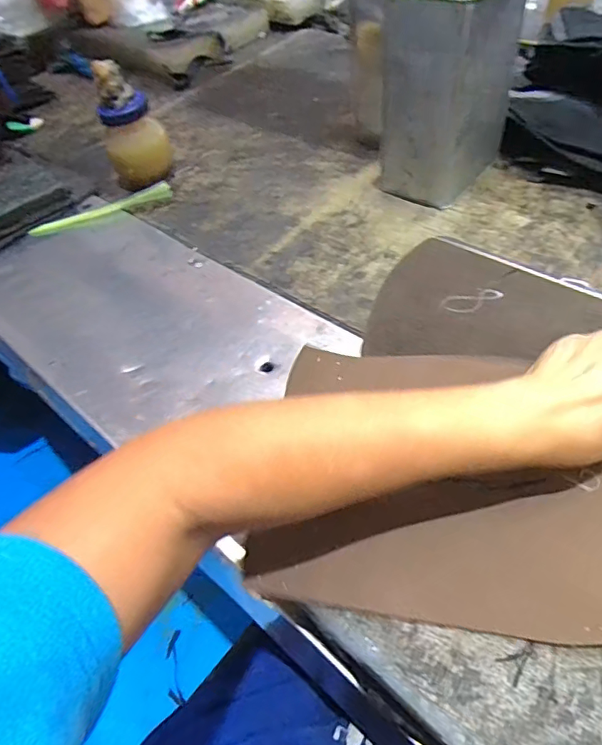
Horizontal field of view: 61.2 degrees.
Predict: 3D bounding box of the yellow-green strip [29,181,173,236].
[{"bbox_3d":[-0.287,-0.239,0.737,0.202,0.027,0.038,-29,51,-14],"label":"yellow-green strip"}]

